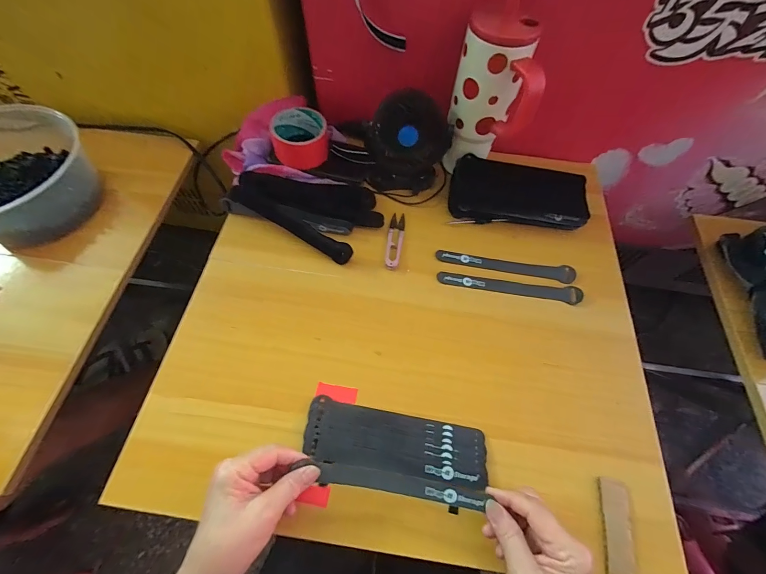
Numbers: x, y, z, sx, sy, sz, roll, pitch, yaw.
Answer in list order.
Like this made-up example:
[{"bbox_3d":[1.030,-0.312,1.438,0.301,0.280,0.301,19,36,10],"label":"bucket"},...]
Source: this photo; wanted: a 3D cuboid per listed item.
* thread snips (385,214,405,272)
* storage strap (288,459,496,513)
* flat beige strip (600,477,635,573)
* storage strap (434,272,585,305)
[{"bbox_3d":[0.019,-0.070,0.483,0.022,0.014,0.101,8,64,2],"label":"thread snips"},{"bbox_3d":[0.009,0.196,0.323,0.179,0.006,0.018,7,64,5],"label":"storage strap"},{"bbox_3d":[0.237,0.243,0.328,0.027,0.010,0.084,13,64,4],"label":"flat beige strip"},{"bbox_3d":[0.175,0.000,0.453,0.195,0.008,0.025,8,64,2],"label":"storage strap"}]

